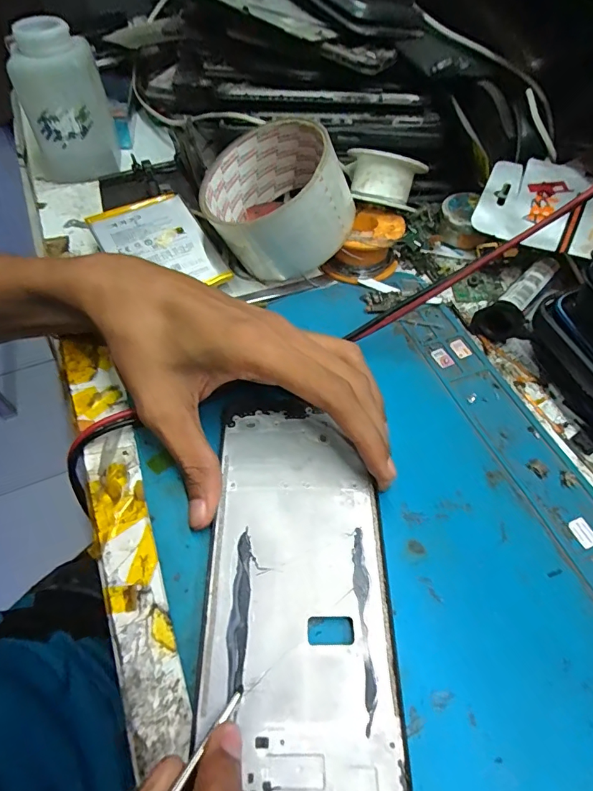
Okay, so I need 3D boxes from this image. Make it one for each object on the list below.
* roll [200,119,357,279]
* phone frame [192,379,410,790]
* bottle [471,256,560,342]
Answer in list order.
[{"bbox_3d":[-0.011,-0.118,0.274,0.085,0.051,0.085,-11,61,22],"label":"roll"},{"bbox_3d":[-0.002,0.066,0.188,0.075,0.004,0.168,-7,56,-3],"label":"phone frame"},{"bbox_3d":[0.137,-0.063,0.273,0.024,0.026,0.078,36,62,22],"label":"bottle"}]

